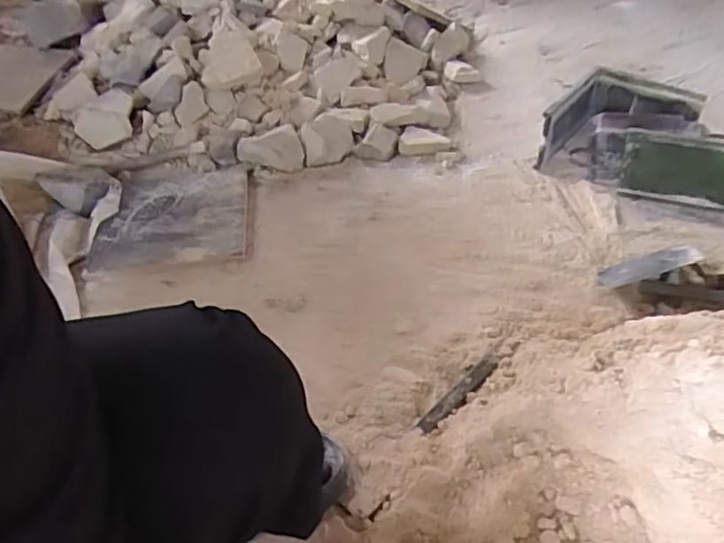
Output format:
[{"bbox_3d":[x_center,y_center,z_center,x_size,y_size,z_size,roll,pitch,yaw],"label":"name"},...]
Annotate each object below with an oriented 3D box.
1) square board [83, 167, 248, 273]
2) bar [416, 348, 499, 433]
[{"bbox_3d":[-0.324,-0.100,1.101,0.248,0.024,0.261,-5,44,0],"label":"square board"},{"bbox_3d":[0.125,0.153,0.796,0.025,0.021,0.149,31,54,31],"label":"bar"}]

